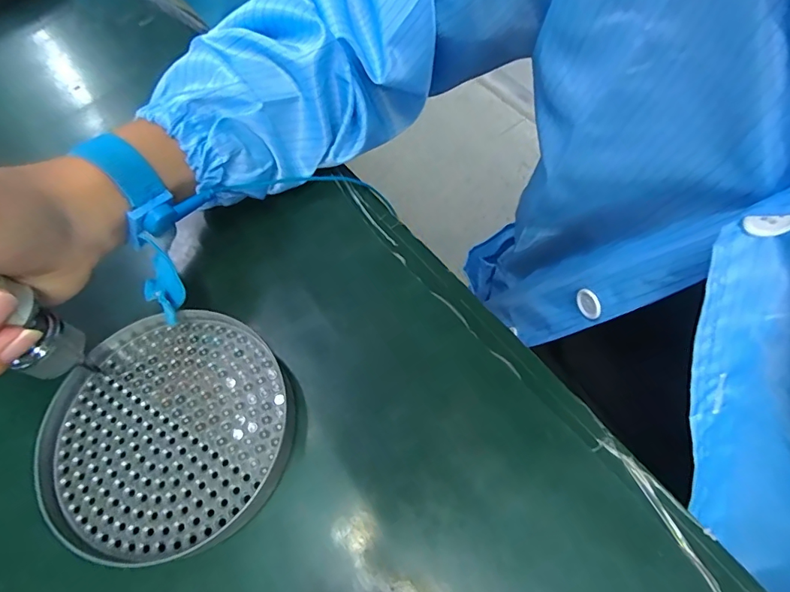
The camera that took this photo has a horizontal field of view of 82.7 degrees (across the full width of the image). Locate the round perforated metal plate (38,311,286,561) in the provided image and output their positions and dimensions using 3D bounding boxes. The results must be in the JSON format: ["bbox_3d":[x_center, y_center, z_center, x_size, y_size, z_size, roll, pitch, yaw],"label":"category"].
[{"bbox_3d":[-0.110,0.064,0.216,0.113,0.012,0.111,-1,62,2],"label":"round perforated metal plate"}]

